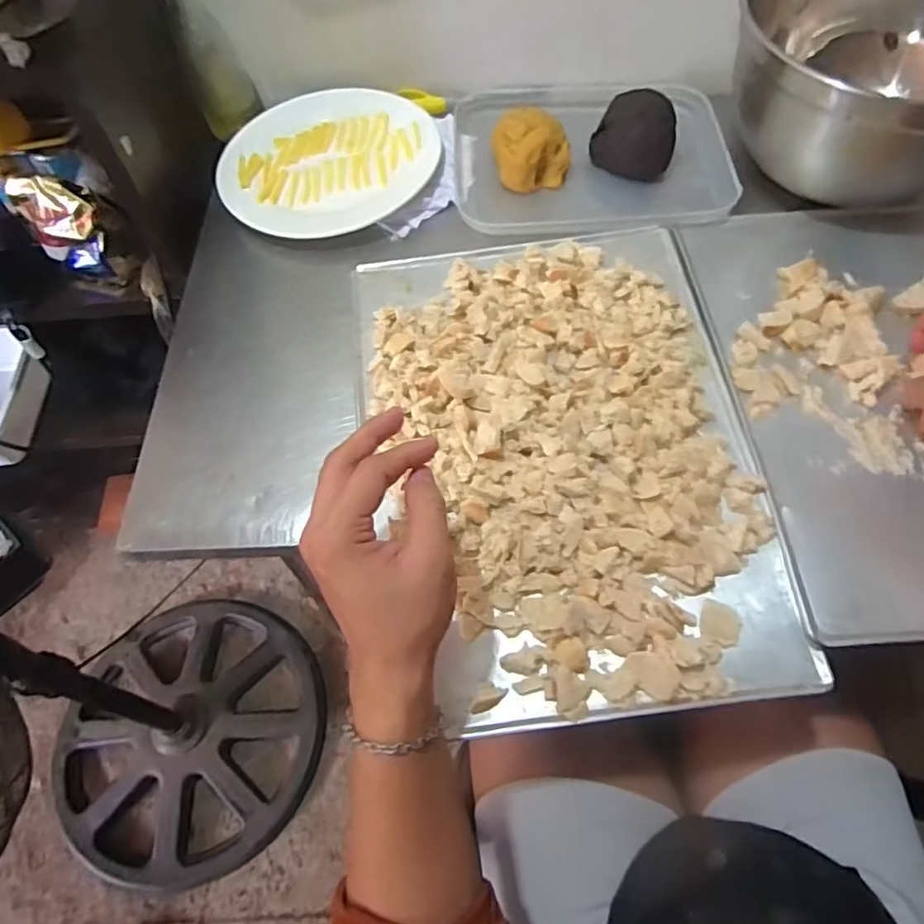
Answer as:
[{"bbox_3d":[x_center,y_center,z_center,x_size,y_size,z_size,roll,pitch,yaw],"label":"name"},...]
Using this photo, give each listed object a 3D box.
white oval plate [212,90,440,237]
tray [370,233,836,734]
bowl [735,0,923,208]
[{"bbox_3d":[-0.160,-0.358,0.706,0.242,0.023,0.236,-28,64,-12],"label":"white oval plate"},{"bbox_3d":[0.081,-0.030,0.511,0.316,0.027,0.445,-7,62,-1],"label":"tray"},{"bbox_3d":[0.436,-0.401,0.638,0.291,0.155,0.291,-1,62,2],"label":"bowl"}]

